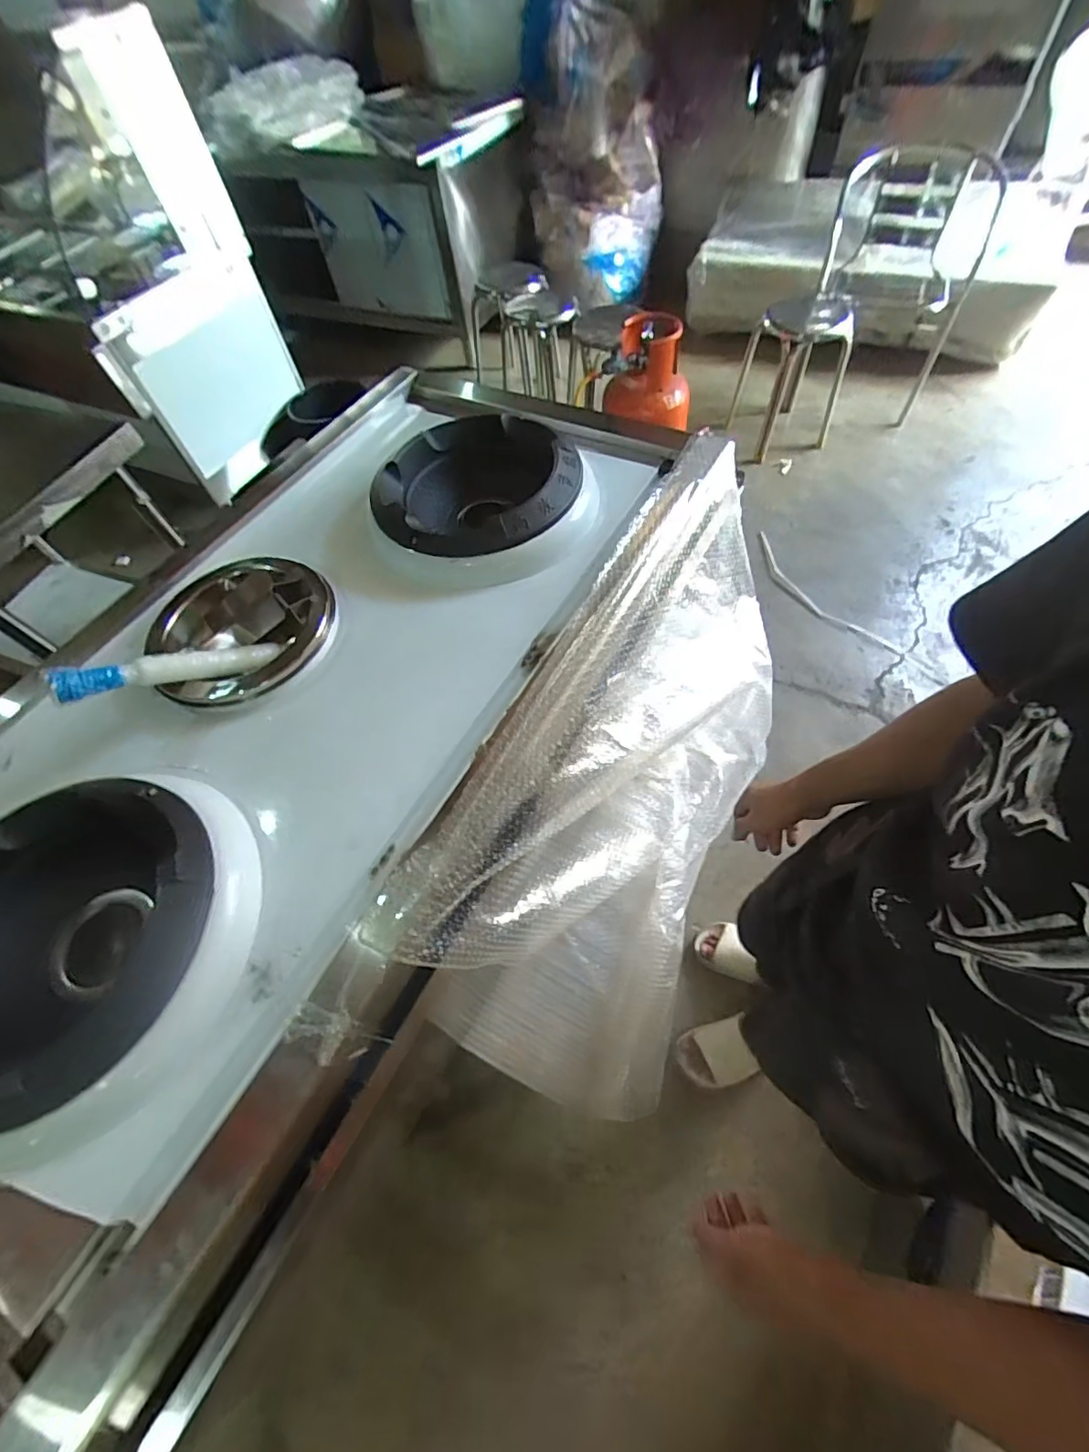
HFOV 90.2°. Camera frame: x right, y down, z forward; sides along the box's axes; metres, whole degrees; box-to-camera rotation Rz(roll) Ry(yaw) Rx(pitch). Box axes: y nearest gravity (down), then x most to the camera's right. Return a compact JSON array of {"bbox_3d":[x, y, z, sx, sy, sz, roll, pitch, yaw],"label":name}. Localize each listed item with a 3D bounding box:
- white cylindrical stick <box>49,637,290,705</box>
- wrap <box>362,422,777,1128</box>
[{"bbox_3d":[-0.538,-0.091,0.814,0.311,0.035,0.040,-20,58,-42],"label":"white cylindrical stick"},{"bbox_3d":[0.194,0.055,0.925,0.381,0.450,1.043,23,64,18],"label":"wrap"}]

